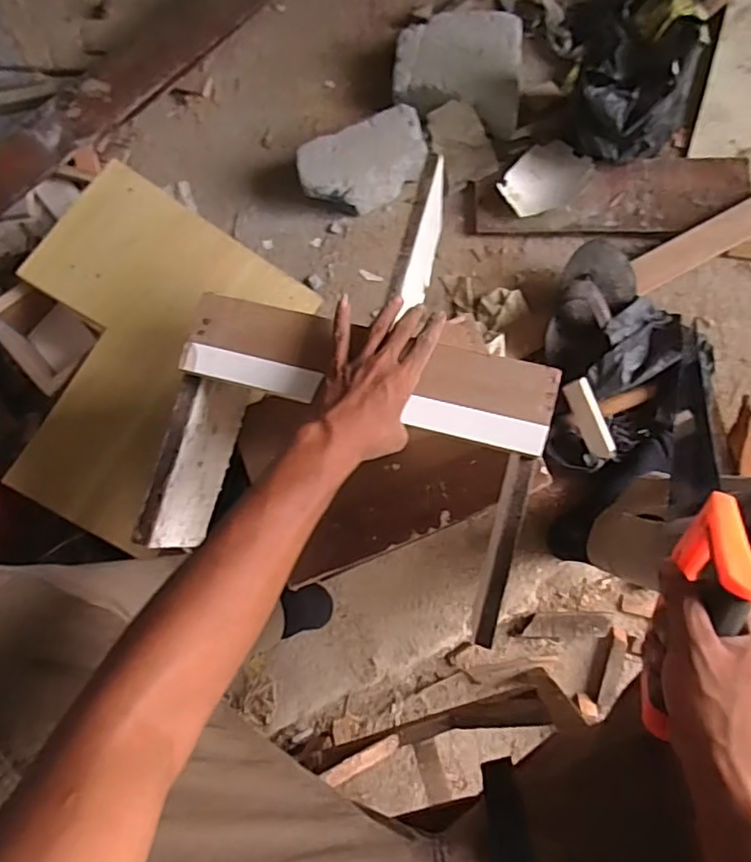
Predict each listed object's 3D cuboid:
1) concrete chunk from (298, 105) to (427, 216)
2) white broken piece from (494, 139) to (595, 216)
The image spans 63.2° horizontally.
[{"bbox_3d":[-0.016,-0.430,0.988,0.204,0.078,0.128,-19,81,3],"label":"concrete chunk"},{"bbox_3d":[0.267,-0.397,0.960,0.138,0.012,0.108,-44,80,-1],"label":"white broken piece"}]

